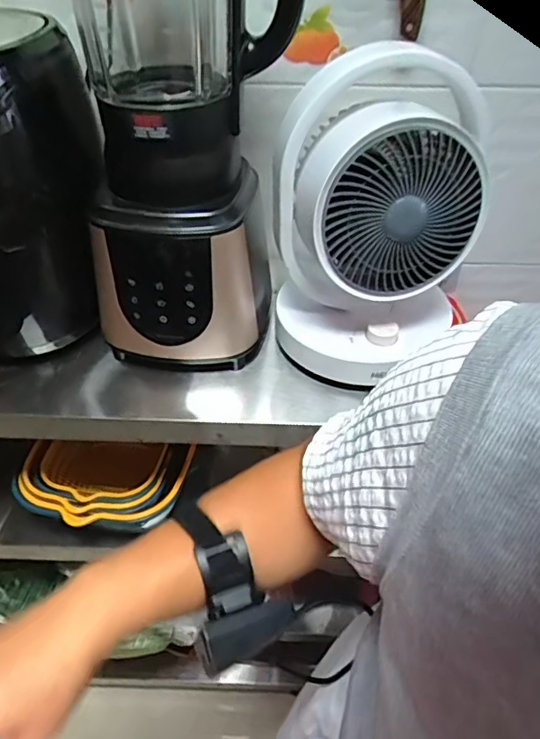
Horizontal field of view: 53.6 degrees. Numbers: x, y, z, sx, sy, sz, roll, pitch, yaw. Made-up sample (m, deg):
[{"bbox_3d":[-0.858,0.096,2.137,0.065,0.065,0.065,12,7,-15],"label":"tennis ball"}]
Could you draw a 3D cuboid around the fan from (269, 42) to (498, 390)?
[{"bbox_3d":[0.104,-0.152,0.556,0.180,0.300,0.149,-18,45,-16],"label":"fan"}]

